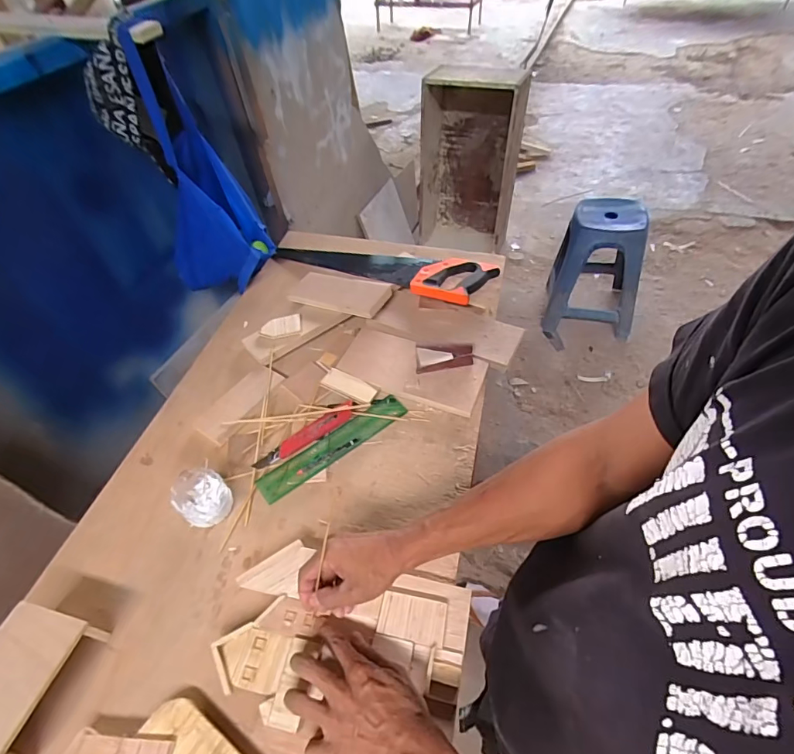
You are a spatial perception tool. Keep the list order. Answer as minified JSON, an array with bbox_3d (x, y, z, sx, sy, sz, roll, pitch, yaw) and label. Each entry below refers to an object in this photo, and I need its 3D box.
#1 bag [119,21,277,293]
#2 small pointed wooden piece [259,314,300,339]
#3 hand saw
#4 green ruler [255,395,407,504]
[{"bbox_3d":[-0.396,-0.379,0.882,0.199,0.409,0.153,-25,52,-16],"label":"bag"},{"bbox_3d":[-0.218,-0.093,0.843,0.076,0.006,0.062,-14,47,0],"label":"small pointed wooden piece"},{"bbox_3d":[-0.046,-0.240,0.960,0.500,0.038,0.119,16,52,18],"label":"hand saw"},{"bbox_3d":[-0.095,0.105,0.701,0.254,0.011,0.046,-34,55,-22],"label":"green ruler"}]

